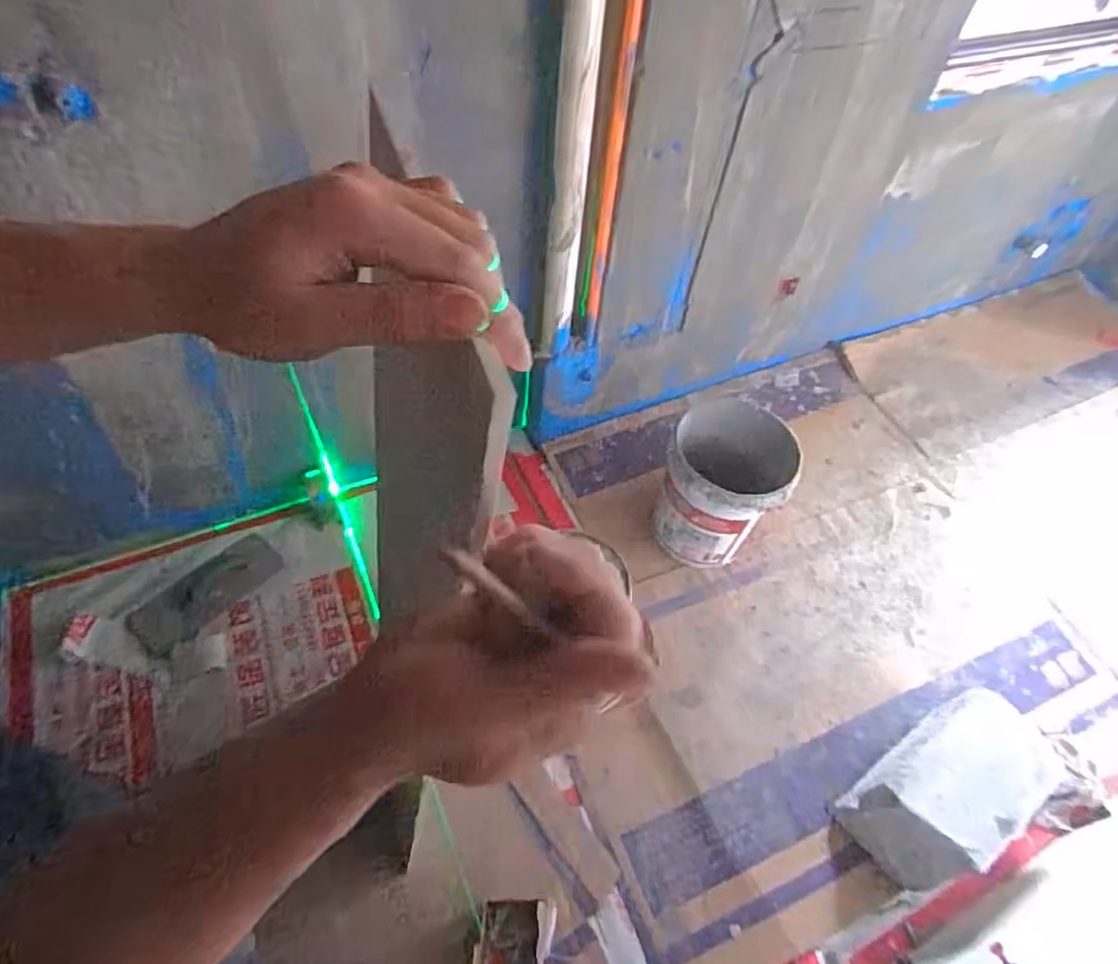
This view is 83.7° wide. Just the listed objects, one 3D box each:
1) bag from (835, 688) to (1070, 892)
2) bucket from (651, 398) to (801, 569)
[{"bbox_3d":[0.818,0.636,1.319,0.400,0.253,0.218,-28,62,-23],"label":"bag"},{"bbox_3d":[0.421,-0.004,1.641,0.291,0.330,0.339,17,55,6],"label":"bucket"}]

